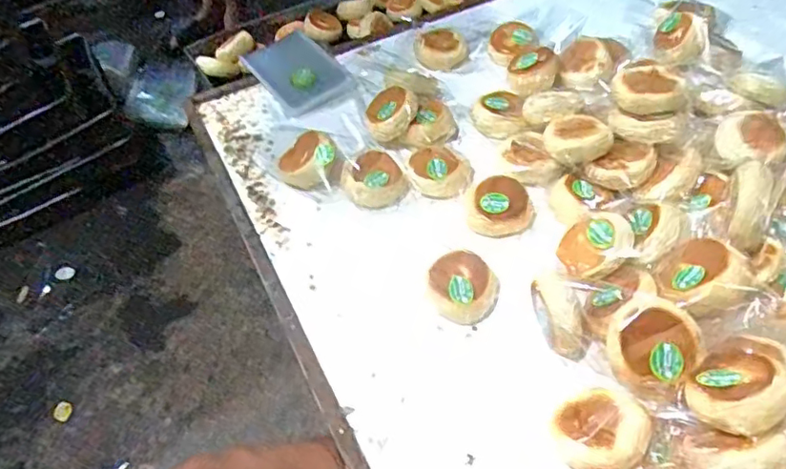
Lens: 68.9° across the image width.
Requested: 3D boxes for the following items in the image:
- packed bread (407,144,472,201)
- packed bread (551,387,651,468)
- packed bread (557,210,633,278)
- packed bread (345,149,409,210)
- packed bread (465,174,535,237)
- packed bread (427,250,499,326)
[{"bbox_3d":[0.070,-0.093,0.837,0.088,0.035,0.089,-3,50,4],"label":"packed bread"},{"bbox_3d":[0.212,0.204,0.579,0.080,0.052,0.093,27,58,26],"label":"packed bread"},{"bbox_3d":[0.243,0.012,0.692,0.083,0.032,0.083,-42,44,23],"label":"packed bread"},{"bbox_3d":[-0.025,-0.082,0.831,0.096,0.045,0.080,-10,49,-2],"label":"packed bread"},{"bbox_3d":[0.147,-0.041,0.785,0.095,0.038,0.083,-6,49,1],"label":"packed bread"},{"bbox_3d":[0.090,0.068,0.716,0.082,0.047,0.087,-3,50,4],"label":"packed bread"}]

